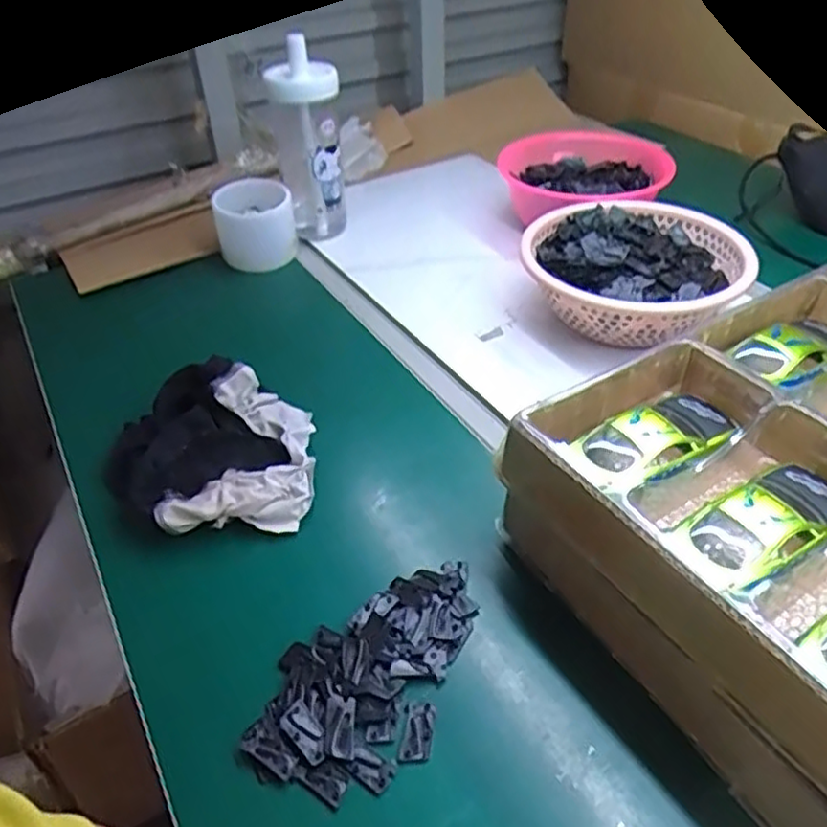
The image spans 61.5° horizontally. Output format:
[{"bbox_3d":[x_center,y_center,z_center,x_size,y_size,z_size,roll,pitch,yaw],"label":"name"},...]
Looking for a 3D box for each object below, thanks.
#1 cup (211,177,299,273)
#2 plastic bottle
[{"bbox_3d":[-0.184,-0.218,0.808,0.091,0.082,0.090,-13,42,-10],"label":"cup"},{"bbox_3d":[-0.113,-0.293,0.770,0.073,0.218,0.061,-10,41,-6],"label":"plastic bottle"}]

